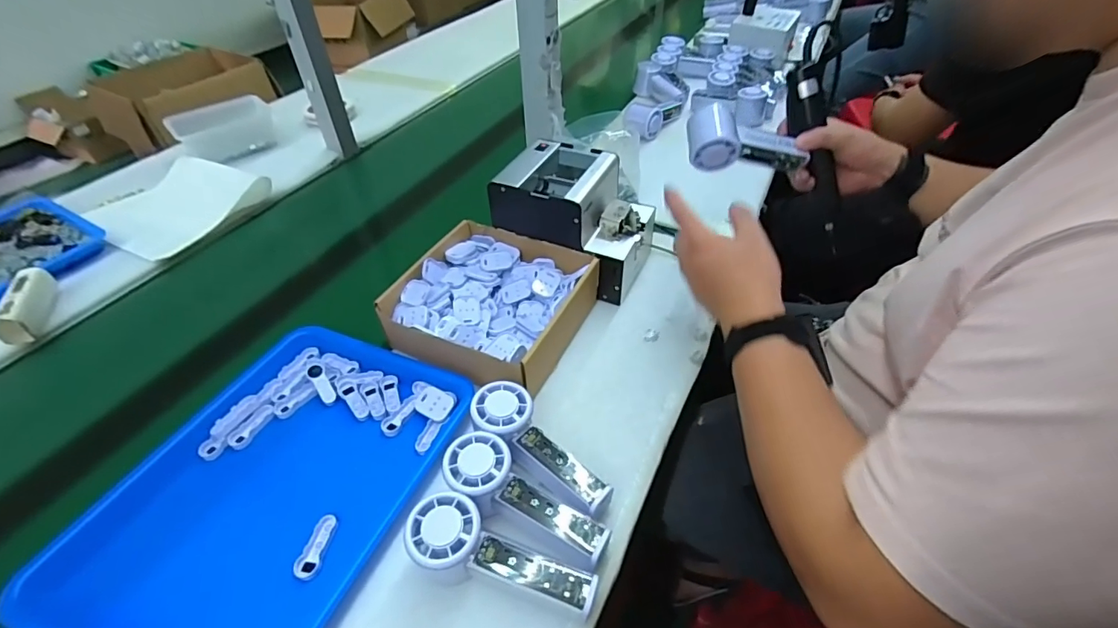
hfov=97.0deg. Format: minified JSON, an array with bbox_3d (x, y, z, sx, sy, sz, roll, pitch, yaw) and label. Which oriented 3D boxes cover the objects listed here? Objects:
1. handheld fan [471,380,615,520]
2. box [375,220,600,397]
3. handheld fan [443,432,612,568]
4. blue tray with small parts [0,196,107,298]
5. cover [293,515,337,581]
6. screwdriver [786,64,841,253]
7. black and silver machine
[{"bbox_3d":[-0.020,0.125,0.462,0.154,0.040,0.056,42,58,18],"label":"handheld fan"},{"bbox_3d":[-0.077,-0.016,0.598,0.193,0.070,0.212,19,48,20],"label":"box"},{"bbox_3d":[-0.030,0.160,0.424,0.154,0.032,0.055,30,52,13],"label":"handheld fan"},{"bbox_3d":[-0.789,-0.099,0.713,0.222,0.033,0.172,19,48,20],"label":"blue tray with small parts"},{"bbox_3d":[-0.209,0.200,0.426,0.018,0.009,0.051,3,45,5],"label":"cover"},{"bbox_3d":[0.338,-0.200,0.644,0.032,0.229,0.040,-25,13,-22],"label":"screwdriver"},{"bbox_3d":[0.027,-0.127,0.659,0.174,0.139,0.141,19,48,20],"label":"black and silver machine"}]

